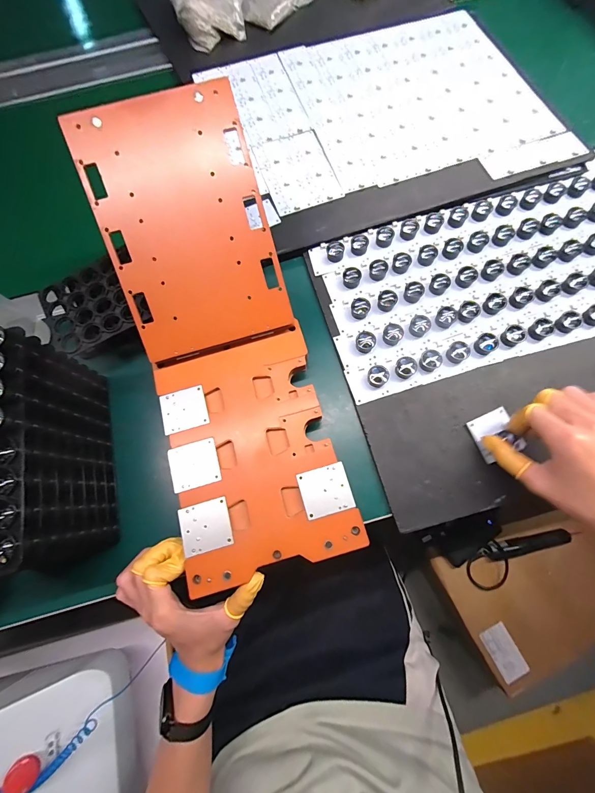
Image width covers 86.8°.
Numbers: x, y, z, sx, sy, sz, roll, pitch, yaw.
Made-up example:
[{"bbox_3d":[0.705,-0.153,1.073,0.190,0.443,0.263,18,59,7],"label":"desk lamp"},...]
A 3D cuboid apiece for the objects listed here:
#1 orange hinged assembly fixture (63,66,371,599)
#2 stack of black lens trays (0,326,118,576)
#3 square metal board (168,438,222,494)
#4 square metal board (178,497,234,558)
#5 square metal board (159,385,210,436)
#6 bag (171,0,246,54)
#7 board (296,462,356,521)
[{"bbox_3d":[-0.076,-0.056,0.319,0.162,0.061,0.440,-16,90,-3],"label":"orange hinged assembly fixture"},{"bbox_3d":[-0.253,0.058,0.286,0.096,0.133,0.196,-15,72,-3],"label":"stack of black lens trays"},{"bbox_3d":[-0.104,0.069,0.317,0.047,0.004,0.044,-16,72,-3],"label":"square metal board"},{"bbox_3d":[-0.087,0.124,0.300,0.045,0.004,0.044,-15,72,-2],"label":"square metal board"},{"bbox_3d":[-0.120,0.014,0.333,0.047,0.005,0.043,-17,73,-3],"label":"square metal board"},{"bbox_3d":[-0.160,-0.695,0.542,0.120,0.051,0.178,-11,73,0],"label":"bag"},{"bbox_3d":[0.028,0.091,0.304,0.047,0.004,0.044,-16,72,-3],"label":"board"}]

